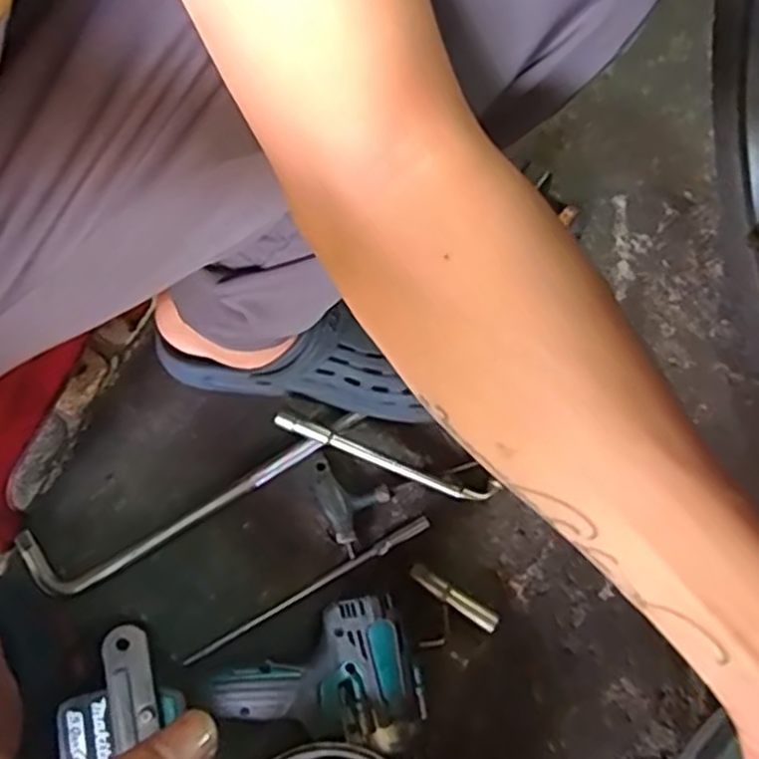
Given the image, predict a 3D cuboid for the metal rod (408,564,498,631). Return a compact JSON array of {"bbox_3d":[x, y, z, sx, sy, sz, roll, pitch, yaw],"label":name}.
[{"bbox_3d":[0.057,0.169,0.584,0.076,0.018,0.015,32,75,9],"label":"metal rod"}]

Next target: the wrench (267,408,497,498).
[{"bbox_3d":[0.003,0.065,0.611,0.184,0.032,0.016,18,74,6],"label":"wrench"}]

